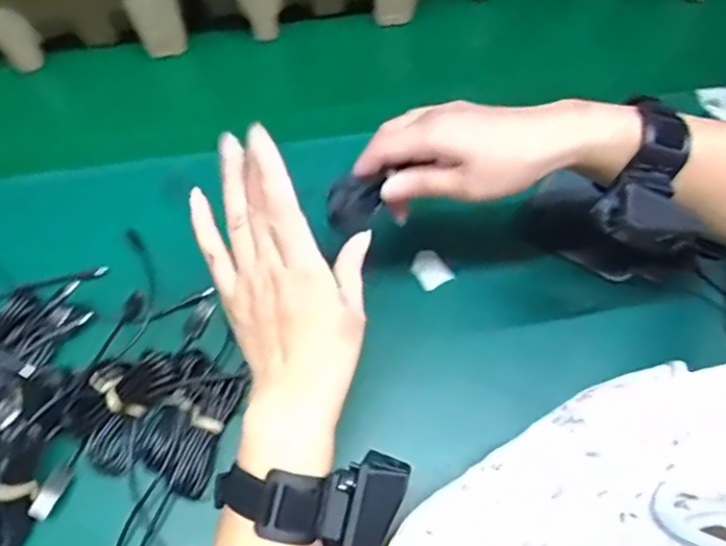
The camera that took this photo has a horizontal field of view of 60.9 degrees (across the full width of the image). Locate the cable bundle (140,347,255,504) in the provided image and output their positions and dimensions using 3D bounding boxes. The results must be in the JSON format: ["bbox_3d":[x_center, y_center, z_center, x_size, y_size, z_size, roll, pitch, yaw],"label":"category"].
[{"bbox_3d":[-0.124,0.104,0.441,0.057,0.024,0.090,21,66,8],"label":"cable bundle"}]

